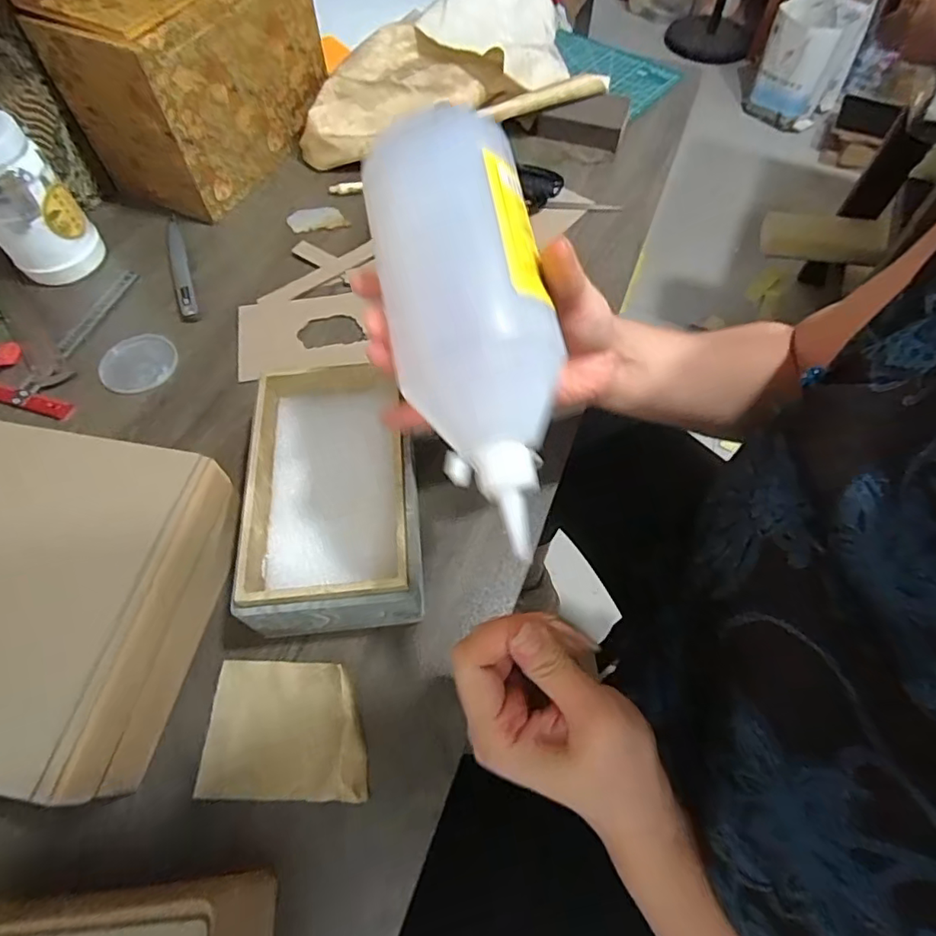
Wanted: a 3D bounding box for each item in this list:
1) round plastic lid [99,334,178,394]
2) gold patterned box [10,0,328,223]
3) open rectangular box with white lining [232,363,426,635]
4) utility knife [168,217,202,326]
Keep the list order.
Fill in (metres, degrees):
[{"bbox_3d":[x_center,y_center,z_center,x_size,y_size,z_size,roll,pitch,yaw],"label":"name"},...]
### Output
[{"bbox_3d":[-0.292,-0.095,0.485,0.060,0.010,0.062,0,61,-1],"label":"round plastic lid"},{"bbox_3d":[-0.272,-0.414,0.566,0.130,0.175,0.243,26,64,13],"label":"gold patterned box"},{"bbox_3d":[-0.093,0.020,0.385,0.107,0.068,0.189,-5,61,-4],"label":"open rectangular box with white lining"},{"bbox_3d":[-0.285,-0.202,0.540,0.019,0.009,0.154,-18,63,-10],"label":"utility knife"}]

